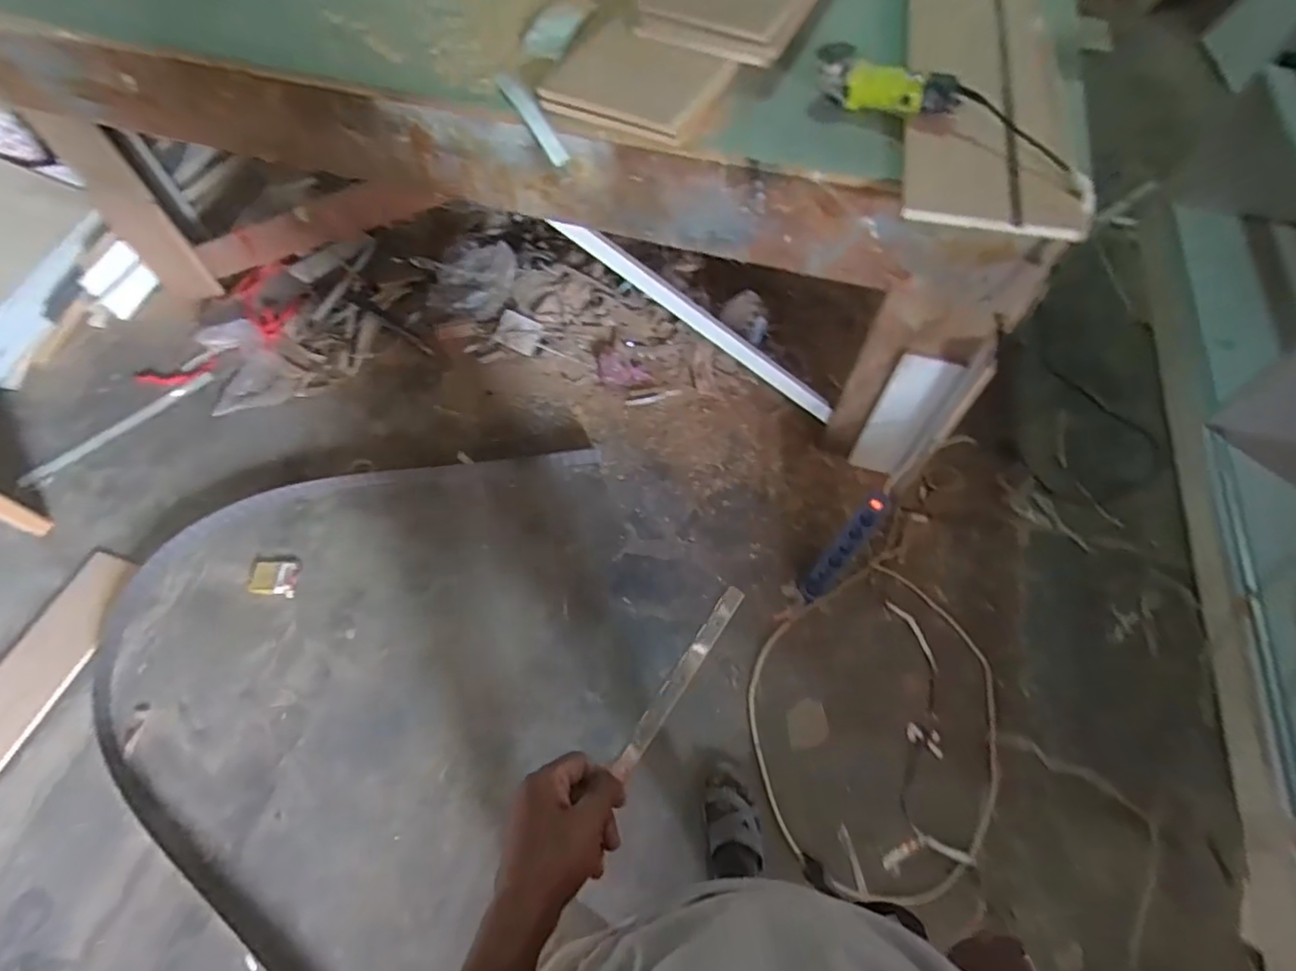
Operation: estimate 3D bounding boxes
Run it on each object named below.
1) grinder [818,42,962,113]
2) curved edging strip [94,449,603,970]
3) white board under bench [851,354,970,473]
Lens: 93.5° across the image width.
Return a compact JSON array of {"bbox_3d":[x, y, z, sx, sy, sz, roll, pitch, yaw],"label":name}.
[{"bbox_3d":[0.427,-0.724,1.096,0.258,0.079,0.106,20,62,11],"label":"grinder"},{"bbox_3d":[-0.785,0.321,1.438,0.977,0.041,1.303,16,63,8],"label":"curved edging strip"},{"bbox_3d":[0.592,-0.153,1.433,0.018,0.371,0.122,-34,63,-31],"label":"white board under bench"}]

